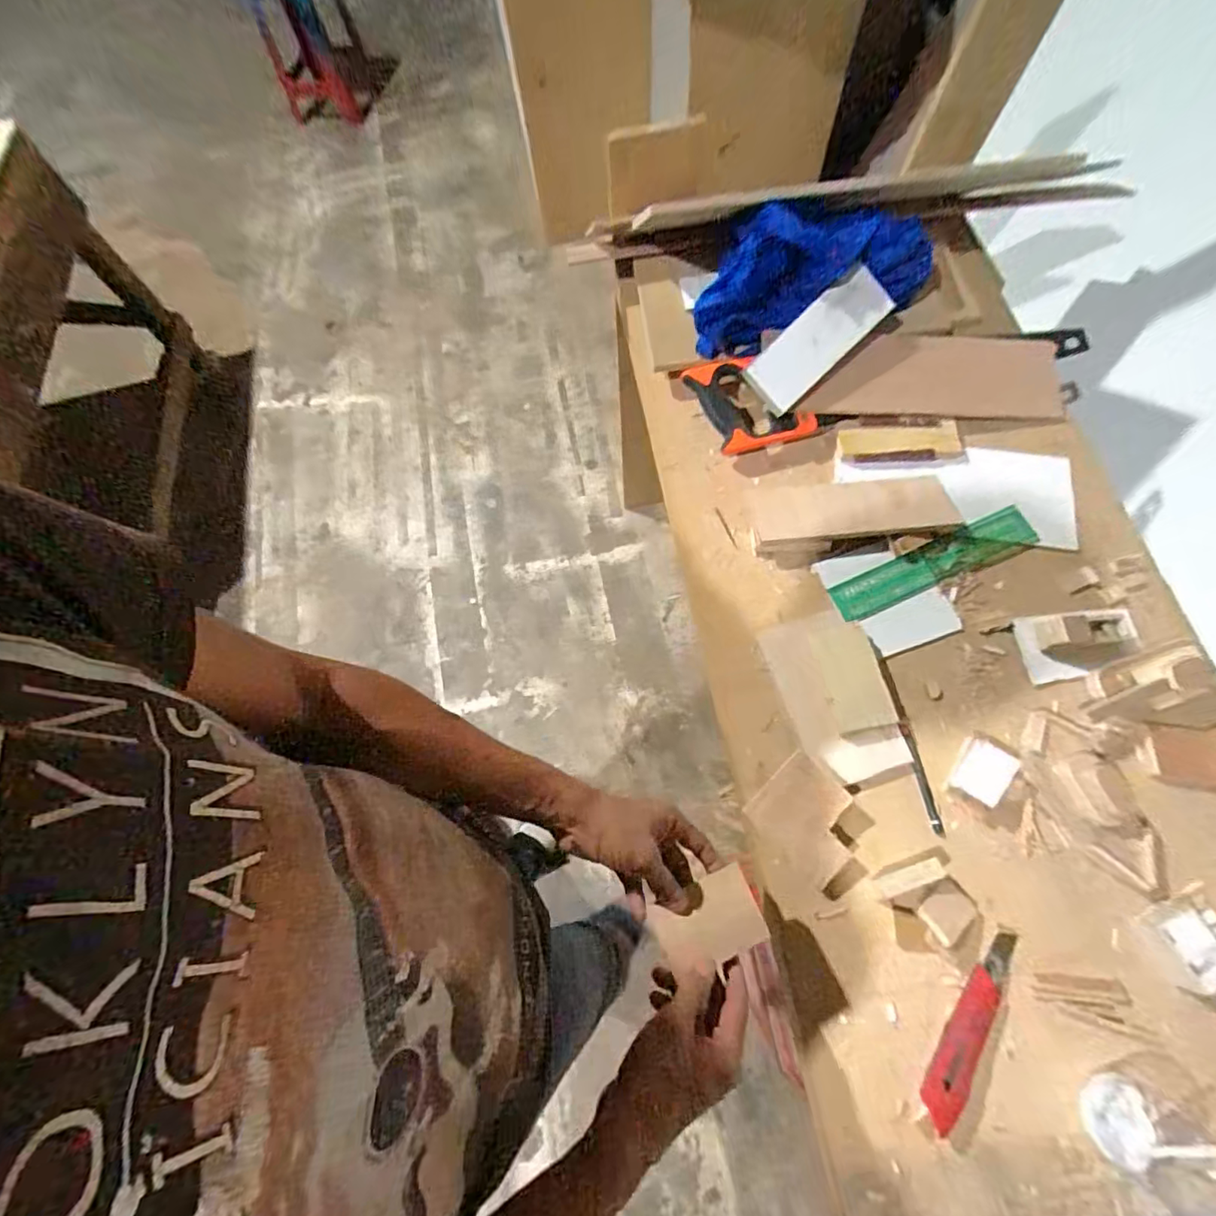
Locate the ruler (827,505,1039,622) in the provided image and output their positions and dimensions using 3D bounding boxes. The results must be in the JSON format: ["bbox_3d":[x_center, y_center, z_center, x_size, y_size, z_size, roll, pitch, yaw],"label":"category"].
[{"bbox_3d":[0.380,-0.050,0.640,0.246,0.005,0.051,-23,77,-3],"label":"ruler"}]

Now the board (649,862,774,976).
[{"bbox_3d":[0.083,0.262,0.458,0.088,0.005,0.059,-19,59,-11],"label":"board"}]

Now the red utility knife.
[{"bbox_3d":[0.331,0.378,0.497,0.028,0.025,0.173,36,76,16],"label":"red utility knife"}]

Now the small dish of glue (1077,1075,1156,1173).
[{"bbox_3d":[0.436,0.439,0.472,0.049,0.021,0.058,30,74,14],"label":"small dish of glue"}]

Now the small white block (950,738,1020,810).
[{"bbox_3d":[0.374,0.165,0.550,0.042,0.030,0.054,34,75,15],"label":"small white block"}]

